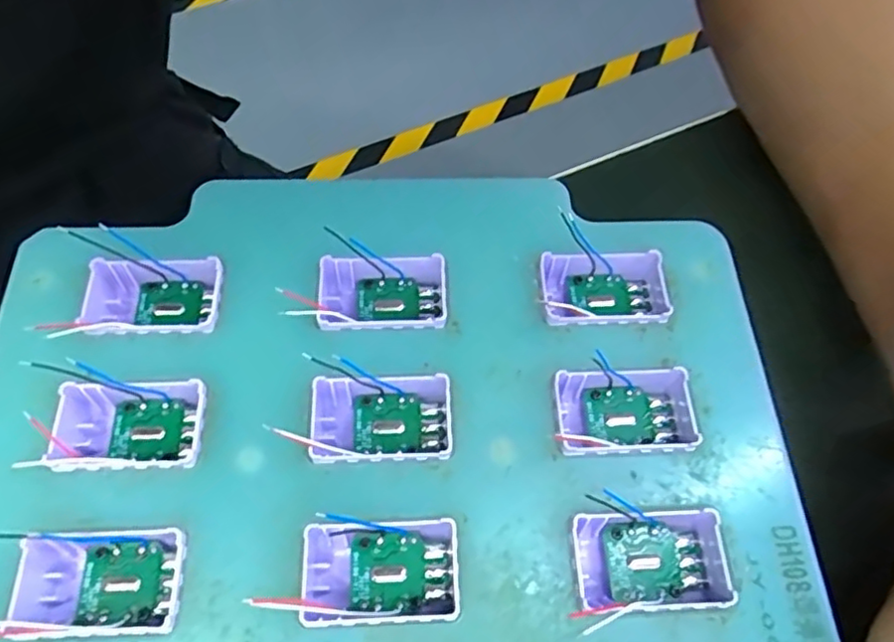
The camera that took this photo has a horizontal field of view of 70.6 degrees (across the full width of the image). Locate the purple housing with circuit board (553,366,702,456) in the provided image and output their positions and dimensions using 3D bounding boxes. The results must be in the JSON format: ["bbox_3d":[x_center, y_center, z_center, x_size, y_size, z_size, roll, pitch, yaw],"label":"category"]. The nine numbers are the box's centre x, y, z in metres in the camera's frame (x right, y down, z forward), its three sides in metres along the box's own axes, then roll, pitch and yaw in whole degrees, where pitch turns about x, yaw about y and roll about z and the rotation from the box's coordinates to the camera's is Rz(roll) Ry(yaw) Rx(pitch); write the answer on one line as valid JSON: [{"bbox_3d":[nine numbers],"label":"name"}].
[{"bbox_3d":[0.041,0.022,0.147,0.032,0.012,0.019,-3,62,-5],"label":"purple housing with circuit board"}]

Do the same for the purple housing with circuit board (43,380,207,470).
[{"bbox_3d":[-0.071,0.023,0.141,0.033,0.010,0.020,-1,62,-4],"label":"purple housing with circuit board"}]

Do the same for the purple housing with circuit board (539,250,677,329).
[{"bbox_3d":[0.039,-0.006,0.160,0.032,0.015,0.020,-1,62,-4],"label":"purple housing with circuit board"}]

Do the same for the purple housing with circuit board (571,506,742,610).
[{"bbox_3d":[0.042,0.050,0.133,0.033,0.012,0.019,1,62,-3],"label":"purple housing with circuit board"}]

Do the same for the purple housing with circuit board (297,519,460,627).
[{"bbox_3d":[-0.014,0.052,0.130,0.031,0.011,0.020,0,62,-3],"label":"purple housing with circuit board"}]

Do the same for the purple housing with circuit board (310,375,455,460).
[{"bbox_3d":[-0.015,0.022,0.144,0.031,0.010,0.020,0,62,-3],"label":"purple housing with circuit board"}]

